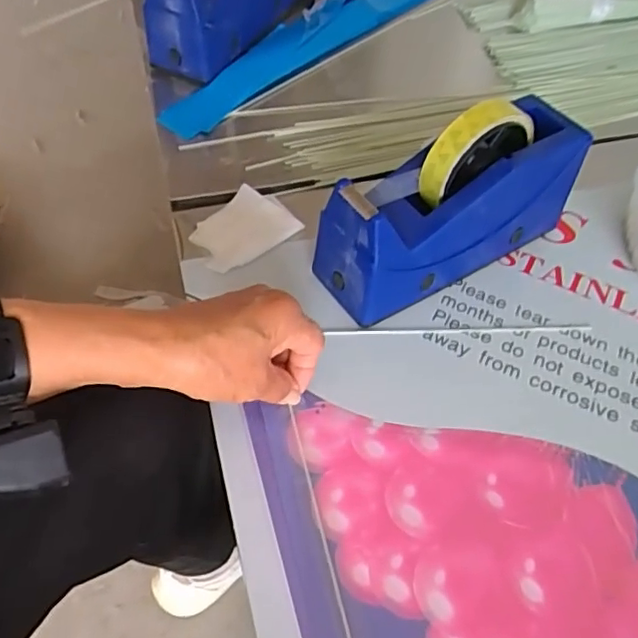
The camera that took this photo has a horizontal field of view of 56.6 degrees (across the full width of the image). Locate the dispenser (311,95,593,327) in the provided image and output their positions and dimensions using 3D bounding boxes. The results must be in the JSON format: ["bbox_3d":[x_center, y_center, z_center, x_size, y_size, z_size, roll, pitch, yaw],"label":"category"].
[{"bbox_3d":[0.101,-0.087,0.432,0.204,0.122,0.067,-25,60,-19],"label":"dispenser"}]

